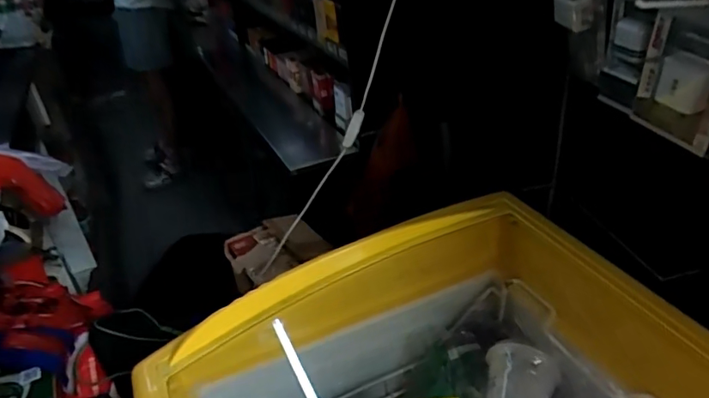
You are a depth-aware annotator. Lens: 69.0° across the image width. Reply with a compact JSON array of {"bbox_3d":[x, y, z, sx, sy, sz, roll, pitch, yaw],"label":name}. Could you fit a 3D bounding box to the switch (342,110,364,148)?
[{"bbox_3d":[-0.001,-0.103,0.746,0.017,0.063,0.018,25,37,2],"label":"switch"}]

